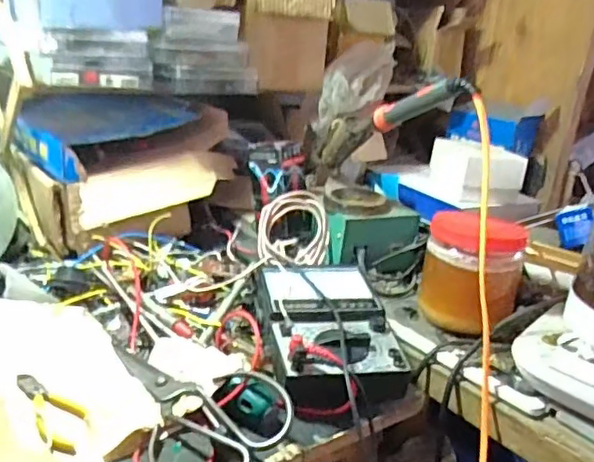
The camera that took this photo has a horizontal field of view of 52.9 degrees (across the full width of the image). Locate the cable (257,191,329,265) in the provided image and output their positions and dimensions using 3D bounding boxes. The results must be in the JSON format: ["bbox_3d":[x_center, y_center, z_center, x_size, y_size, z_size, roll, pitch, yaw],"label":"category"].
[{"bbox_3d":[-0.004,-0.005,0.713,0.083,0.088,0.031,7,-14,-16],"label":"cable"}]

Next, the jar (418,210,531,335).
[{"bbox_3d":[0.172,0.045,0.599,0.094,0.104,0.078,13,22,18],"label":"jar"}]

